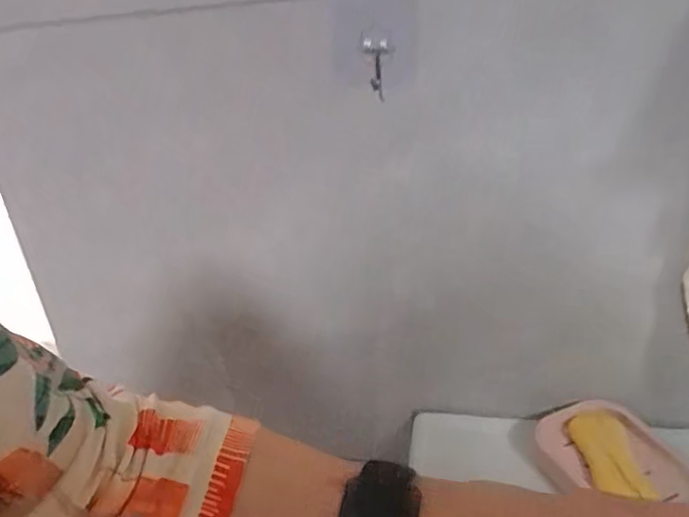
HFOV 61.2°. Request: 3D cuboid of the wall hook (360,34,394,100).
[{"bbox_3d":[0.022,-0.127,0.387,0.020,0.041,0.019,-6,27,0],"label":"wall hook"}]

